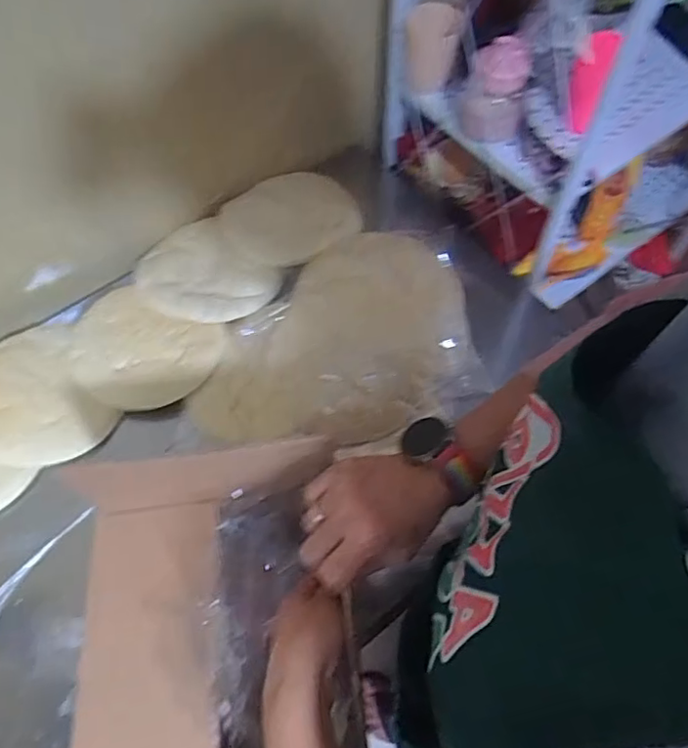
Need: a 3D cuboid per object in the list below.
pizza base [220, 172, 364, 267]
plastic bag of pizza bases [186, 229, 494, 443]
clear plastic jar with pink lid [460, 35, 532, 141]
[{"bbox_3d":[-0.081,-0.233,0.872,0.184,0.017,0.169,0,63,0],"label":"pizza base"},{"bbox_3d":[-0.002,-0.055,0.770,0.359,0.086,0.269,0,63,1],"label":"plastic bag of pizza bases"},{"bbox_3d":[0.195,-0.360,0.765,0.069,0.112,0.061,20,64,10],"label":"clear plastic jar with pink lid"}]

